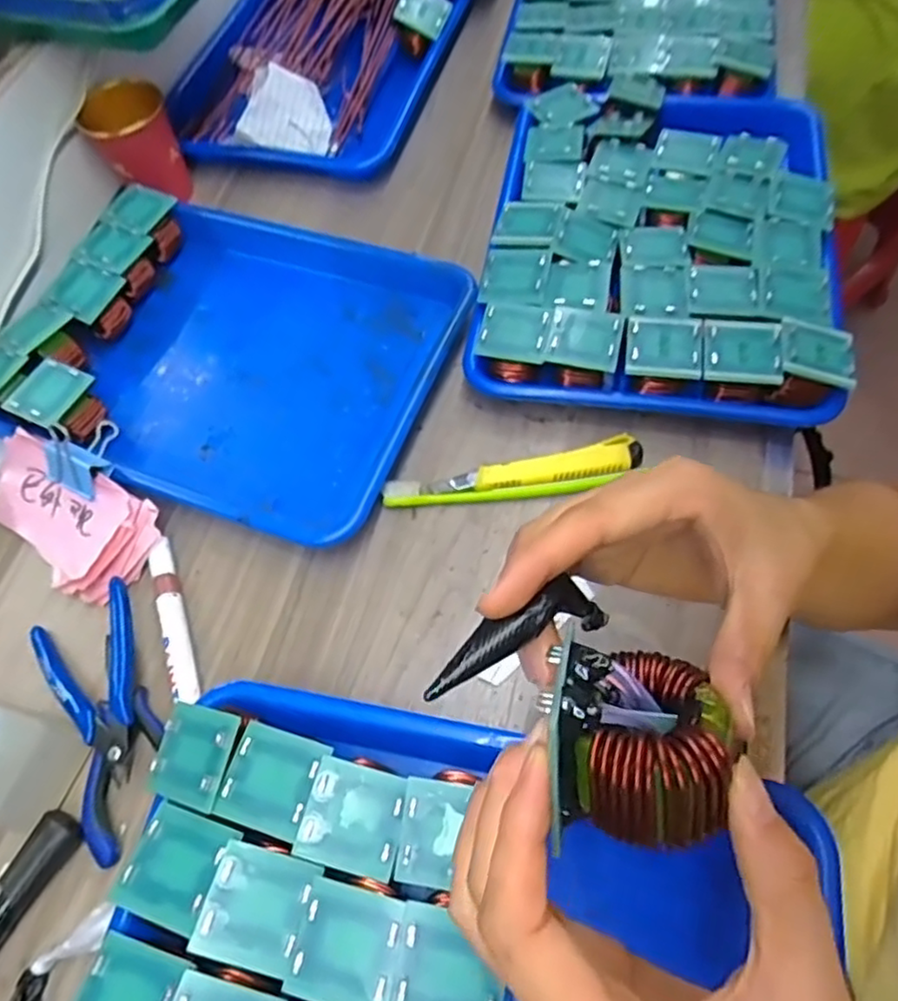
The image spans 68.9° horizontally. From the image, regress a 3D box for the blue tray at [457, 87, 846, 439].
[{"bbox_3d":[0.161,-0.211,0.491,0.243,0.044,0.337,8,63,9],"label":"blue tray"}]

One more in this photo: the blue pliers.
[{"bbox_3d":[-0.195,0.122,0.379,0.060,0.024,0.145,-29,64,-10],"label":"blue pliers"}]

